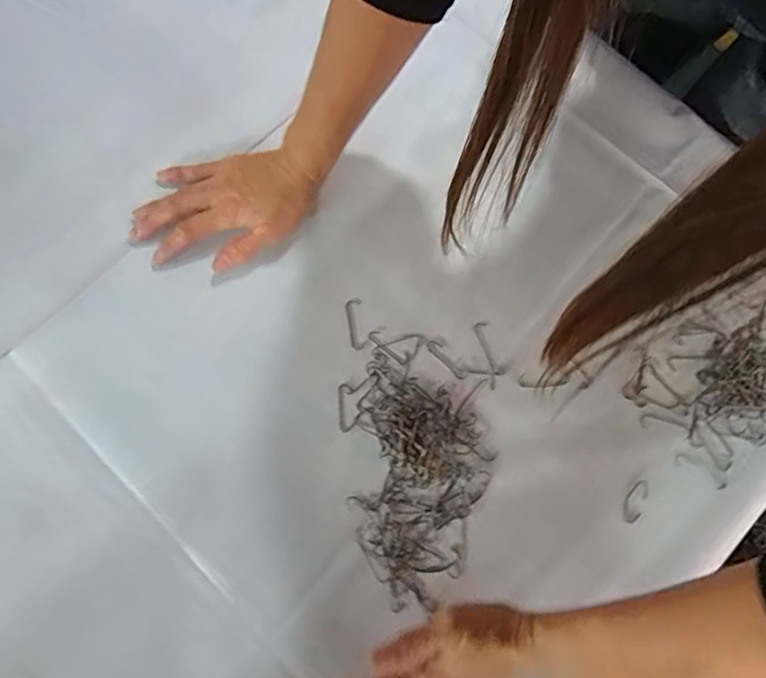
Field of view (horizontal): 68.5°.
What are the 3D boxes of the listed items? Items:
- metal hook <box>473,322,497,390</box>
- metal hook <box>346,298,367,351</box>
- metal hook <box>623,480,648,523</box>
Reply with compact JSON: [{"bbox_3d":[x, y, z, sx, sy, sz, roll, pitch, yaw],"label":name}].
[{"bbox_3d":[0.085,0.013,0.464,0.011,0.004,0.056,-8,77,-3],"label":"metal hook"},{"bbox_3d":[-0.023,-0.013,0.470,0.013,0.004,0.045,-7,77,-3],"label":"metal hook"},{"bbox_3d":[0.199,0.128,0.443,0.015,0.004,0.036,19,77,3],"label":"metal hook"}]

